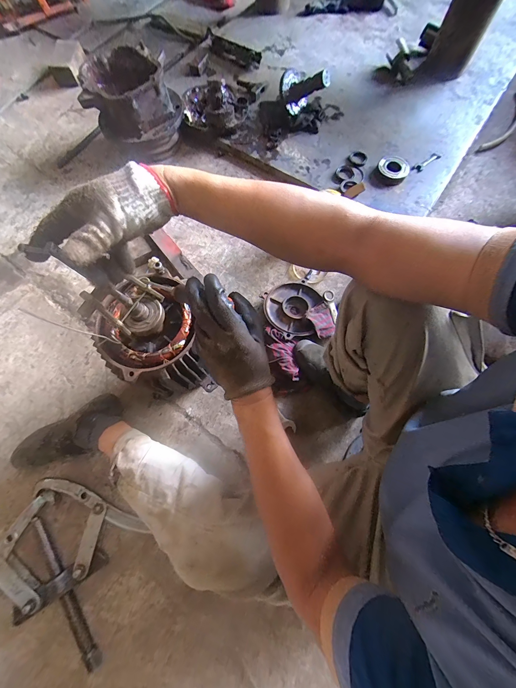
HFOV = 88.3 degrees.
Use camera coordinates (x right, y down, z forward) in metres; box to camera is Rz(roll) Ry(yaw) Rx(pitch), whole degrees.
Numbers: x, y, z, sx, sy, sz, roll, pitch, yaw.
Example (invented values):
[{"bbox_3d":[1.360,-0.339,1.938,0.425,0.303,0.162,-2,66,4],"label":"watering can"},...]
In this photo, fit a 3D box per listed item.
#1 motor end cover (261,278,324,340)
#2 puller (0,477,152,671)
[{"bbox_3d":[0.108,-0.105,0.796,0.170,0.033,0.181,-13,72,-6],"label":"motor end cover"},{"bbox_3d":[-0.457,0.521,0.598,0.339,0.045,0.355,24,73,6],"label":"puller"}]

